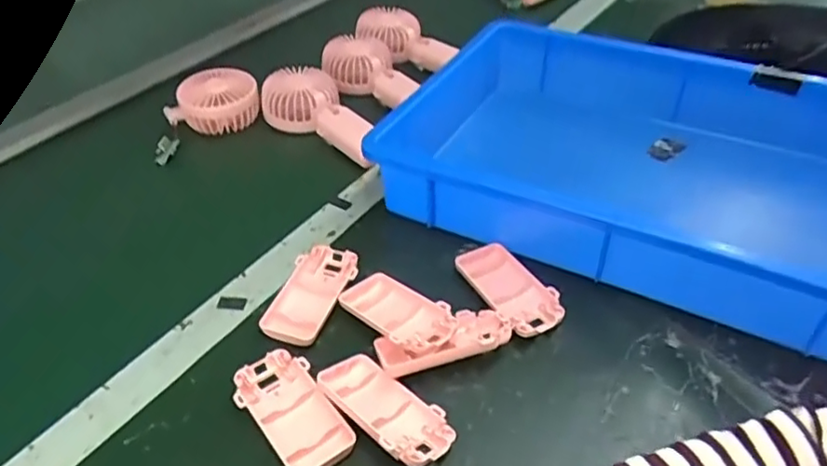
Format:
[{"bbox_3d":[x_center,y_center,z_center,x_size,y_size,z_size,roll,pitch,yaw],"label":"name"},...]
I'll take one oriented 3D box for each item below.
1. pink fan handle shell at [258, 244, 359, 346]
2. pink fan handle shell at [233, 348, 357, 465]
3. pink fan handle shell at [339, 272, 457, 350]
[{"bbox_3d":[-0.080,0.048,0.500,0.050,0.017,0.096,11,44,14],"label":"pink fan handle shell"},{"bbox_3d":[-0.081,0.119,0.418,0.050,0.014,0.096,-31,49,-28],"label":"pink fan handle shell"},{"bbox_3d":[-0.012,0.060,0.474,0.050,0.026,0.095,-32,50,-29],"label":"pink fan handle shell"}]

